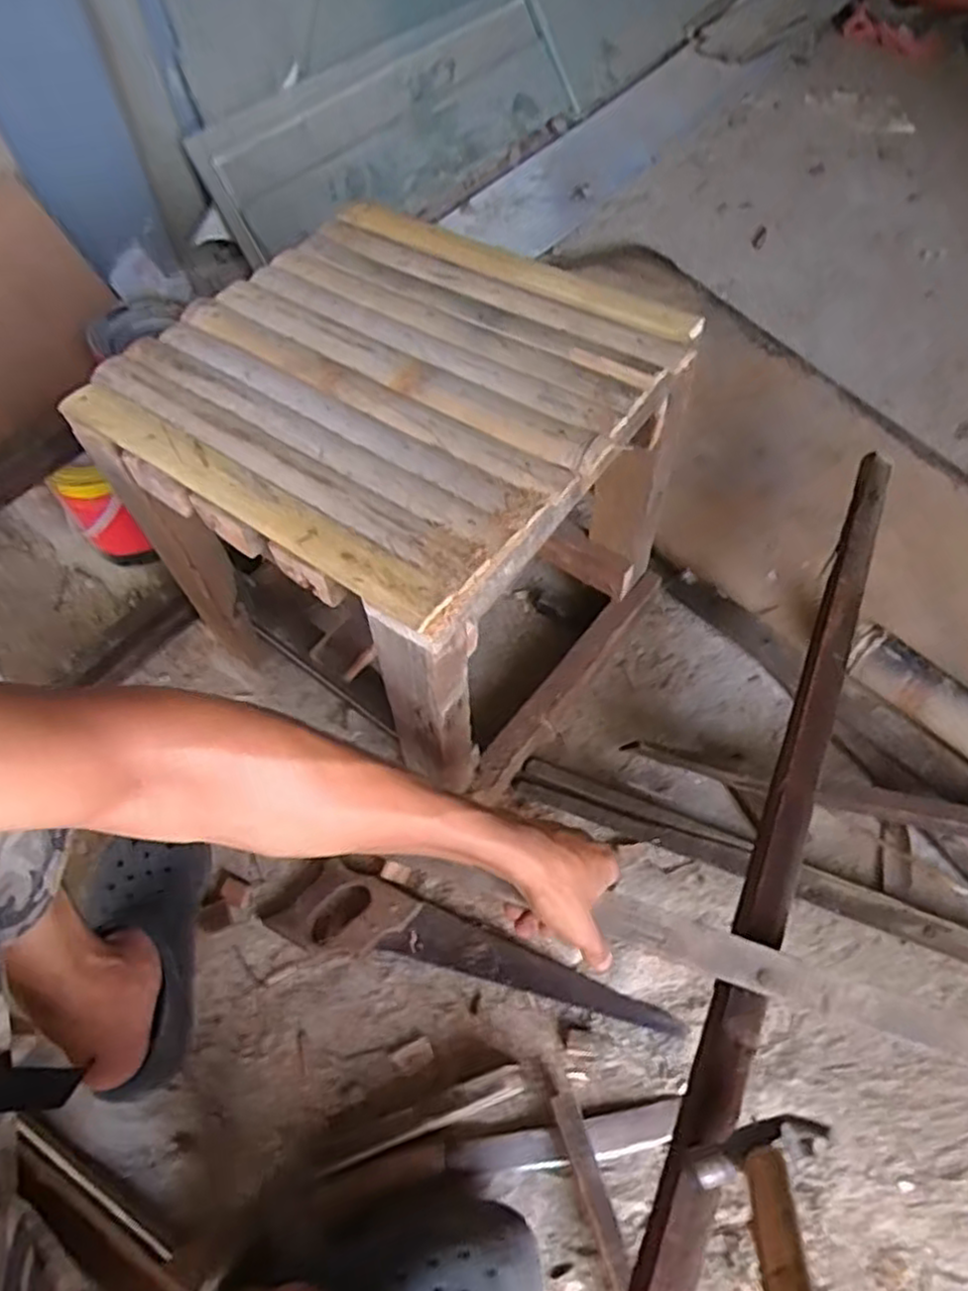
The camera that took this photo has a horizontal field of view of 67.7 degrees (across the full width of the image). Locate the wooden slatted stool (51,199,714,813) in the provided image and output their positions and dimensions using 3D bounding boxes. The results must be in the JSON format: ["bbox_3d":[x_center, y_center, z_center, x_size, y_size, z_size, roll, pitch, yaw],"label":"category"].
[{"bbox_3d":[-0.065,-0.131,0.722,0.375,0.362,0.372,32,64,19],"label":"wooden slatted stool"}]

